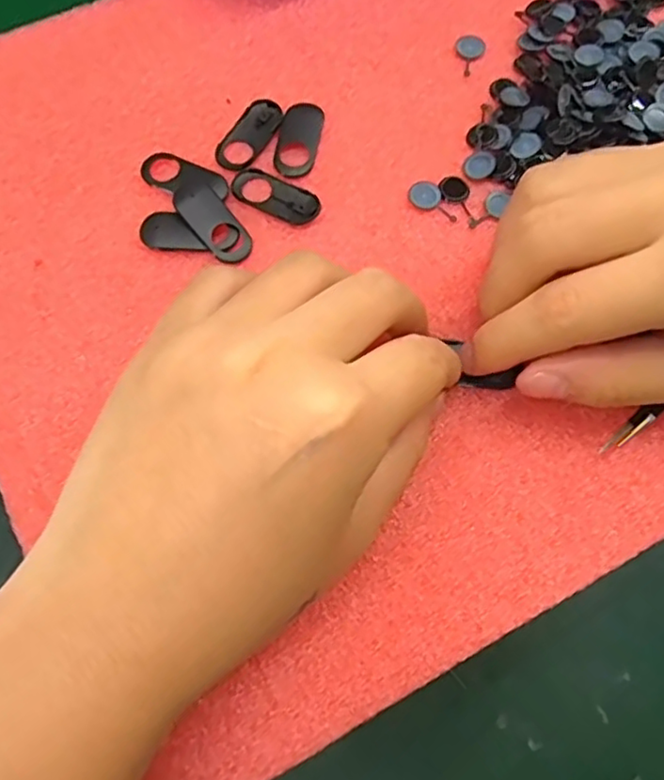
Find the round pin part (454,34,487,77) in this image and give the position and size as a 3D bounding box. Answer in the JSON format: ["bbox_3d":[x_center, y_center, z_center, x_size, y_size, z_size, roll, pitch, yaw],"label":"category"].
[{"bbox_3d":[0.051,-0.126,0.238,0.011,0.004,0.019,14,72,3],"label":"round pin part"}]

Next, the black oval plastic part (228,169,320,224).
[{"bbox_3d":[-0.019,-0.066,0.214,0.031,0.004,0.014,24,71,8],"label":"black oval plastic part"}]

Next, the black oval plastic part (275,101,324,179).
[{"bbox_3d":[-0.012,-0.089,0.222,0.015,0.004,0.033,9,70,2],"label":"black oval plastic part"}]

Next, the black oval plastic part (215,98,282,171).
[{"bbox_3d":[-0.029,-0.091,0.222,0.015,0.004,0.032,27,71,9],"label":"black oval plastic part"}]

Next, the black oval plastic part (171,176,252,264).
[{"bbox_3d":[-0.040,-0.056,0.208,0.015,0.007,0.034,-37,75,-14],"label":"black oval plastic part"}]

